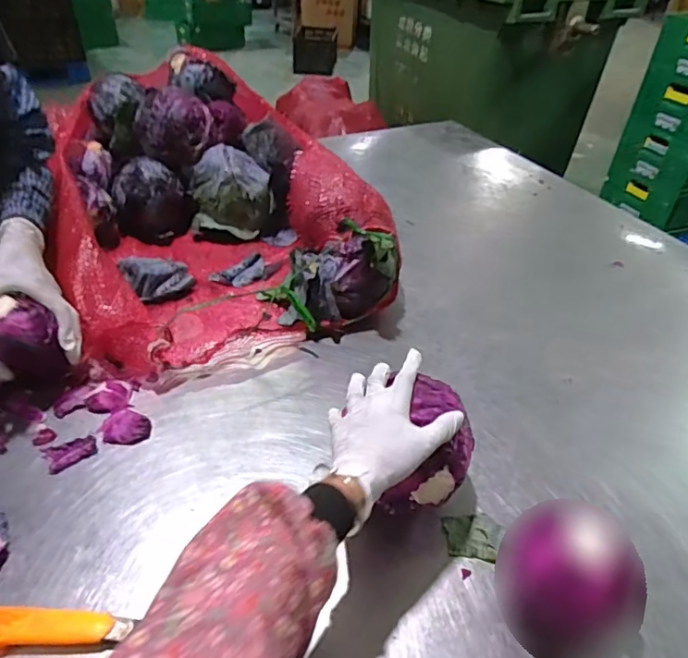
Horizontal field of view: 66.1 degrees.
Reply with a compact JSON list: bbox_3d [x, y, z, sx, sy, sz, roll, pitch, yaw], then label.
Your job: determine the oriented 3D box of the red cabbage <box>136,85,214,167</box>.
[{"bbox_3d":[-0.323,-0.383,1.006,0.138,0.116,0.112,-5,40,-10],"label":"red cabbage"}]

